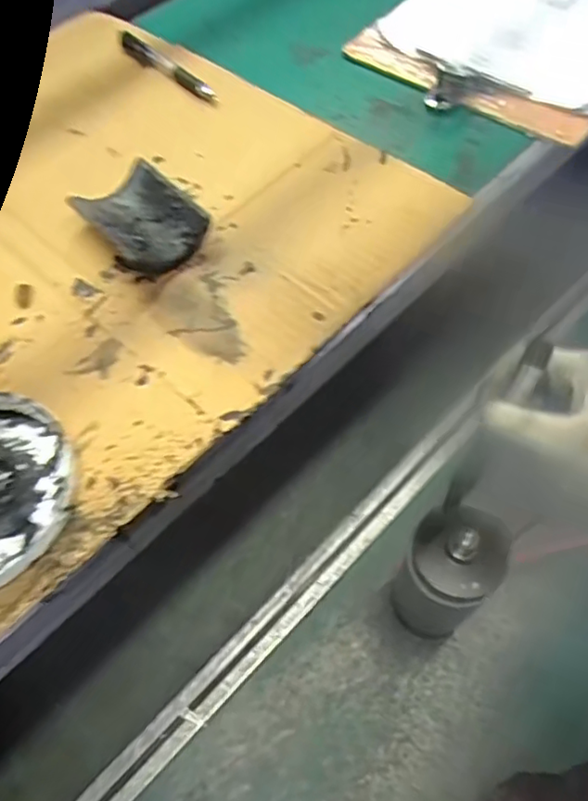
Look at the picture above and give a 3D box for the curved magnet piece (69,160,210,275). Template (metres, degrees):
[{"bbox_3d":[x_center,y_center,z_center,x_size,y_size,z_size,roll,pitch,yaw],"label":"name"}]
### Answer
[{"bbox_3d":[-0.112,-0.130,0.436,0.064,0.026,0.094,-37,63,-16],"label":"curved magnet piece"}]

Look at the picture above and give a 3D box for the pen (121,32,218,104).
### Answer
[{"bbox_3d":[-0.121,-0.320,0.575,0.016,0.011,0.151,-40,64,-17],"label":"pen"}]

